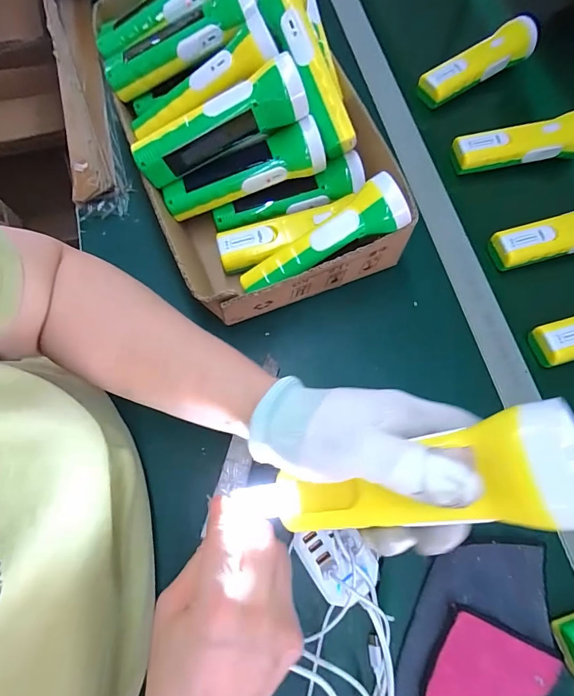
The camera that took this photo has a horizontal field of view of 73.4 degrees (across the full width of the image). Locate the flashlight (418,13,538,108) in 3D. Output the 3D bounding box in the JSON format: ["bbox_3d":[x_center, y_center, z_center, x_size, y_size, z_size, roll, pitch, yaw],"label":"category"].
[{"bbox_3d":[0.257,-0.389,0.519,0.184,0.040,0.044,-31,74,-11],"label":"flashlight"}]

